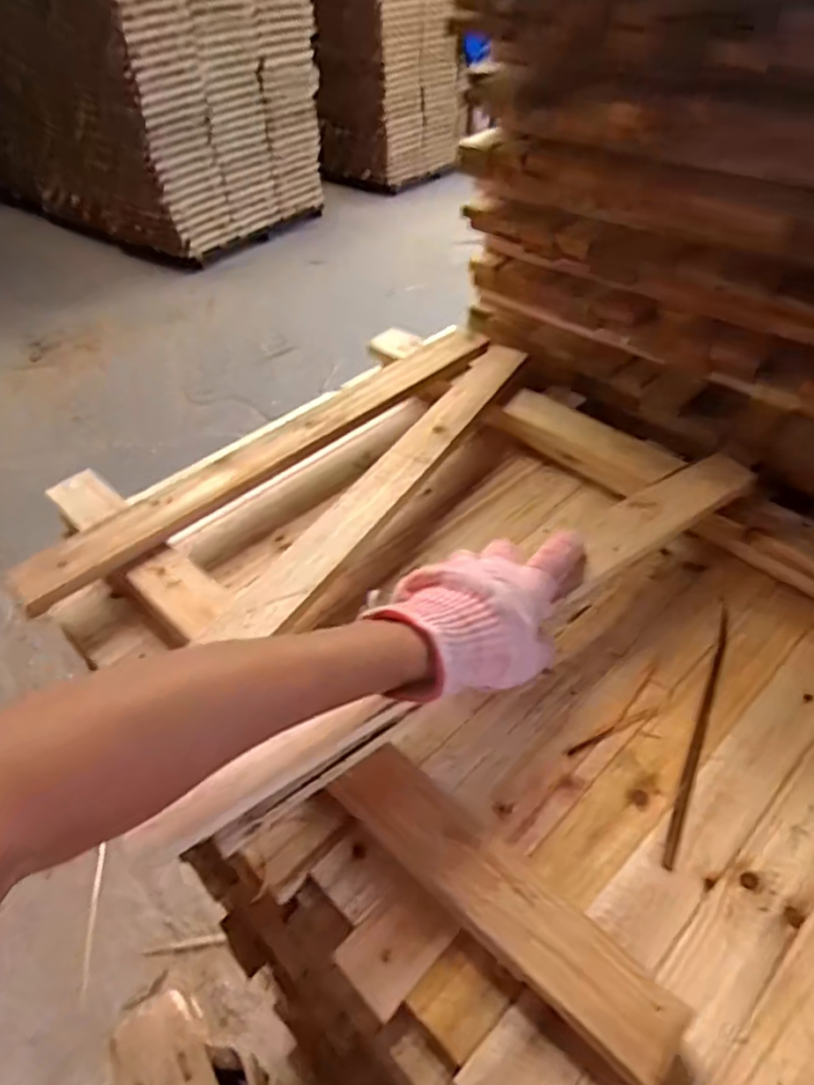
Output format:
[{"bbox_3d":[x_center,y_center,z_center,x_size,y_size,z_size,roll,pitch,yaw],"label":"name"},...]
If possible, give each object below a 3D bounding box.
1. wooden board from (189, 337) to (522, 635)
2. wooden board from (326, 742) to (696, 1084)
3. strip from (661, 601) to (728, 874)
[{"bbox_3d":[-0.006,-0.067,0.582,0.048,0.025,0.413,23,47,24],"label":"wooden board"},{"bbox_3d":[0.046,0.184,0.361,0.207,0.010,0.042,34,66,29],"label":"wooden board"},{"bbox_3d":[0.199,0.117,0.454,0.009,0.007,0.211,18,45,20],"label":"strip"}]

